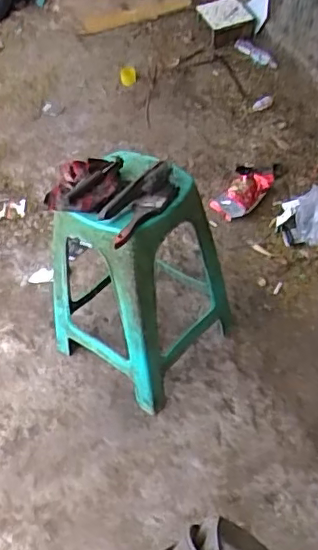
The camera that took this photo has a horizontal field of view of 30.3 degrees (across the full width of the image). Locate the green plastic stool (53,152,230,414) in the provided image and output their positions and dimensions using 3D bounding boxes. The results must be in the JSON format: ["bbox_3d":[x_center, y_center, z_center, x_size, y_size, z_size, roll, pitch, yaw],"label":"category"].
[{"bbox_3d":[-0.050,0.008,1.344,0.318,0.494,0.298,28,53,28],"label":"green plastic stool"}]

